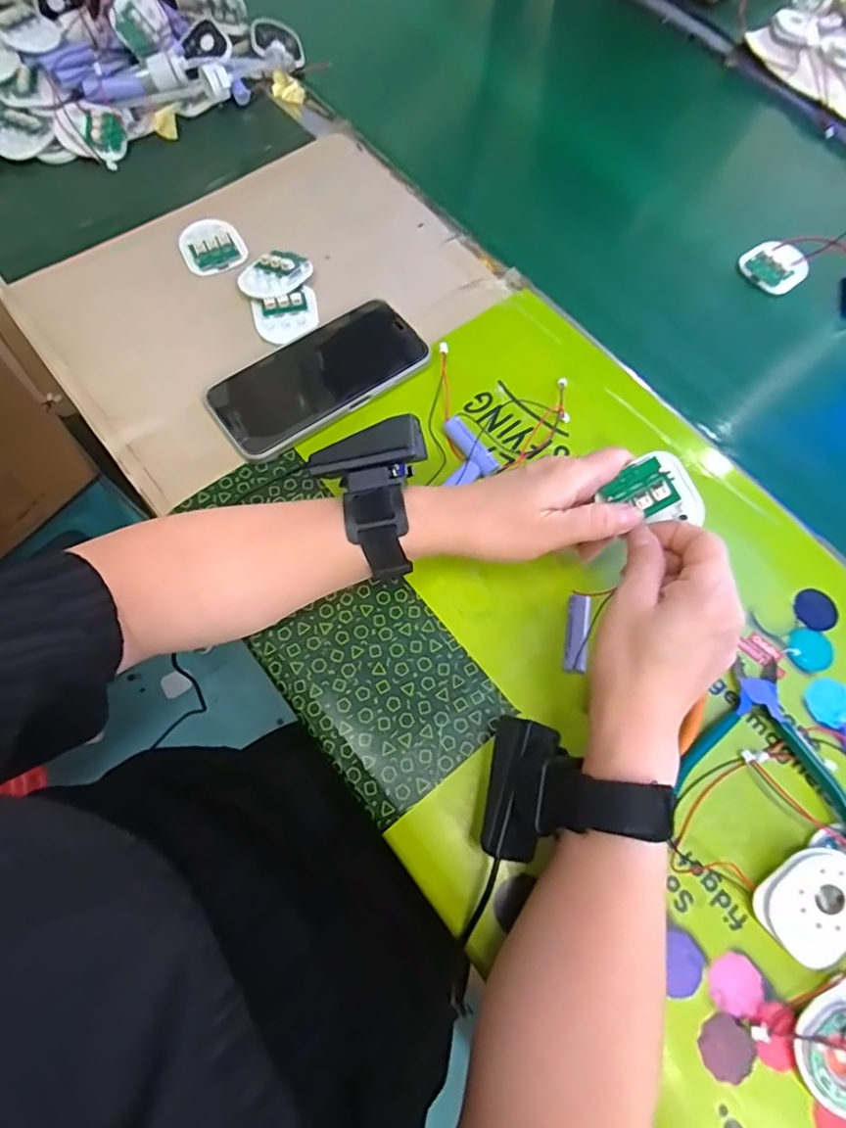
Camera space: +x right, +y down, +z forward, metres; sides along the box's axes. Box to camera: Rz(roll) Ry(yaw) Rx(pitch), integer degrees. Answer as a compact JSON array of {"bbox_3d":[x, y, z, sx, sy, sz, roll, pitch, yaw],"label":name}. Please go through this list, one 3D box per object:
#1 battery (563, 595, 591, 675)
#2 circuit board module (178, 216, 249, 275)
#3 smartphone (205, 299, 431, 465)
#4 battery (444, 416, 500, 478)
[{"bbox_3d":[0.096,0.044,0.363,0.012,0.013,0.049,9,67,1],"label":"battery"},{"bbox_3d":[-0.176,-0.267,0.486,0.050,0.008,0.058,-17,69,-10],"label":"circuit board module"},{"bbox_3d":[-0.077,-0.140,0.431,0.160,0.014,0.076,-33,72,-15],"label":"smartphone"},{"bbox_3d":[0.034,-0.084,0.417,0.013,0.012,0.048,-41,88,-18],"label":"battery"}]

